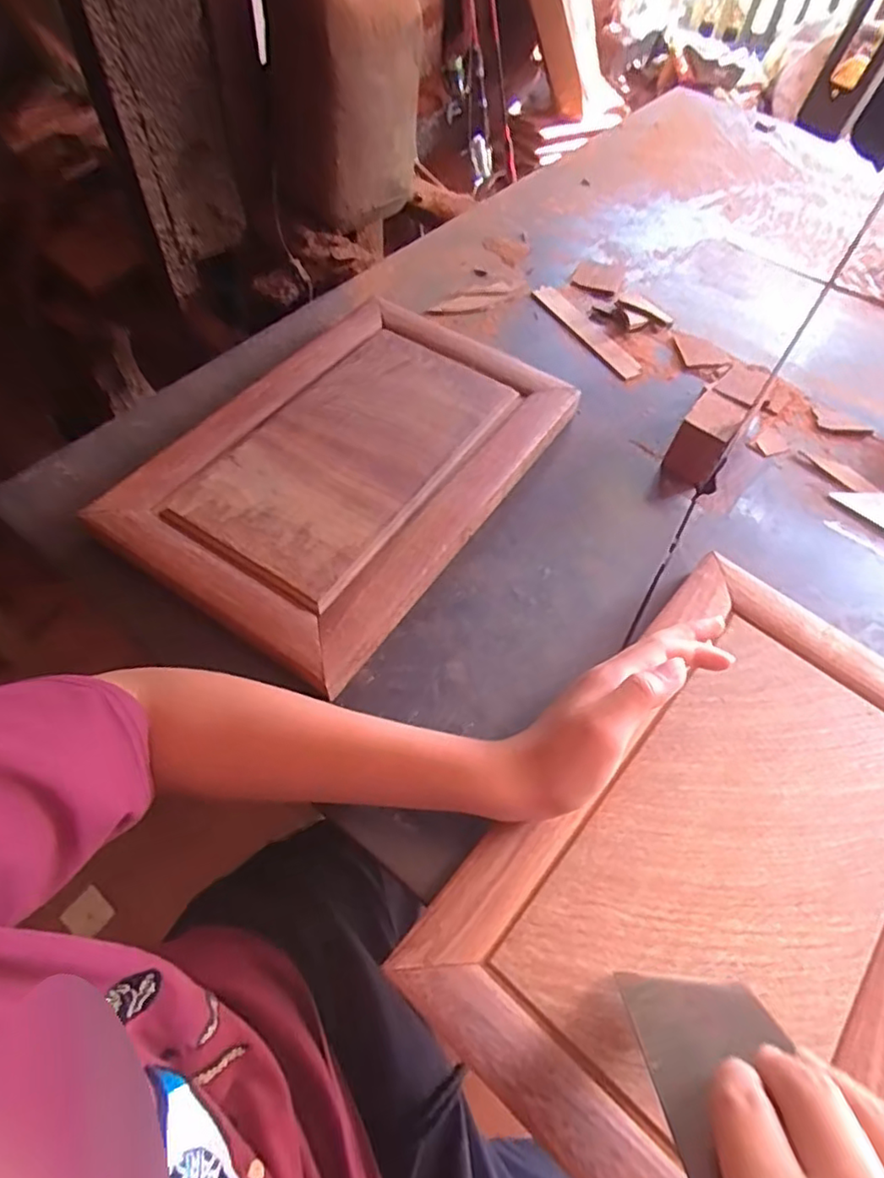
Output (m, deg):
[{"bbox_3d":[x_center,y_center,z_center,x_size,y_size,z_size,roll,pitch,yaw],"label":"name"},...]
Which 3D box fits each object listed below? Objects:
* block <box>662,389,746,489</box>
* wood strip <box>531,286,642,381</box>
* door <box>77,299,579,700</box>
[{"bbox_3d":[0.234,-0.134,0.546,0.043,0.057,0.061,32,60,15],"label":"block"},{"bbox_3d":[0.157,-0.283,0.672,0.028,0.007,0.165,-28,64,-15],"label":"wood strip"},{"bbox_3d":[-0.073,-0.114,0.524,0.245,0.031,0.368,31,61,15],"label":"door"}]

